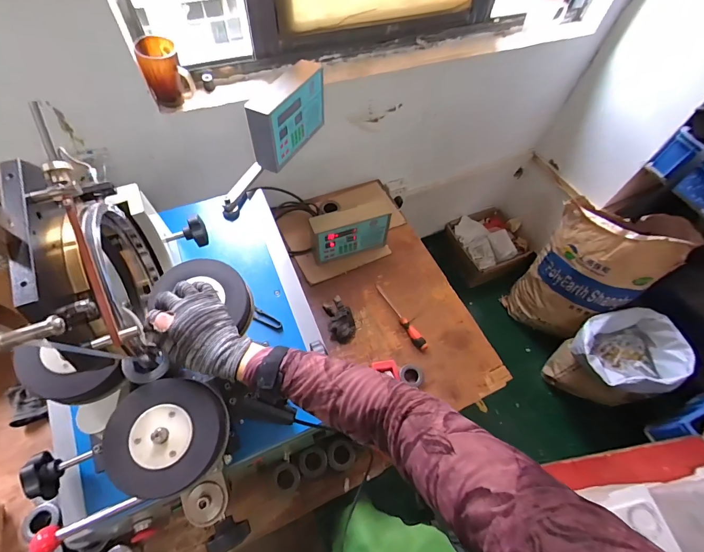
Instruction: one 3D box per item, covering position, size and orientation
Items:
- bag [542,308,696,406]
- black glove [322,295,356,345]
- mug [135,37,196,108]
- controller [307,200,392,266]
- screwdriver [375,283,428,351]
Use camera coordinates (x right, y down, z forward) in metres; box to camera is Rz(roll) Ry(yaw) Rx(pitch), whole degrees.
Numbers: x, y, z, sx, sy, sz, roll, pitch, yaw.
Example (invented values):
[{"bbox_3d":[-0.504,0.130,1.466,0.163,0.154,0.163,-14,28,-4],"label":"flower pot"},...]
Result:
[{"bbox_3d":[1.056,0.313,1.400,0.341,0.375,0.306,-23,64,-16],"label":"bag"},{"bbox_3d":[-0.030,0.114,0.942,0.076,0.062,0.119,-9,61,-9],"label":"black glove"},{"bbox_3d":[-0.394,-0.433,0.757,0.089,0.112,0.083,-16,62,-13],"label":"mug"},{"bbox_3d":[-0.009,-0.124,1.020,0.226,0.162,0.063,-17,62,-13],"label":"controller"},{"bbox_3d":[0.130,0.109,0.972,0.026,0.023,0.227,-28,65,-19],"label":"screwdriver"}]

